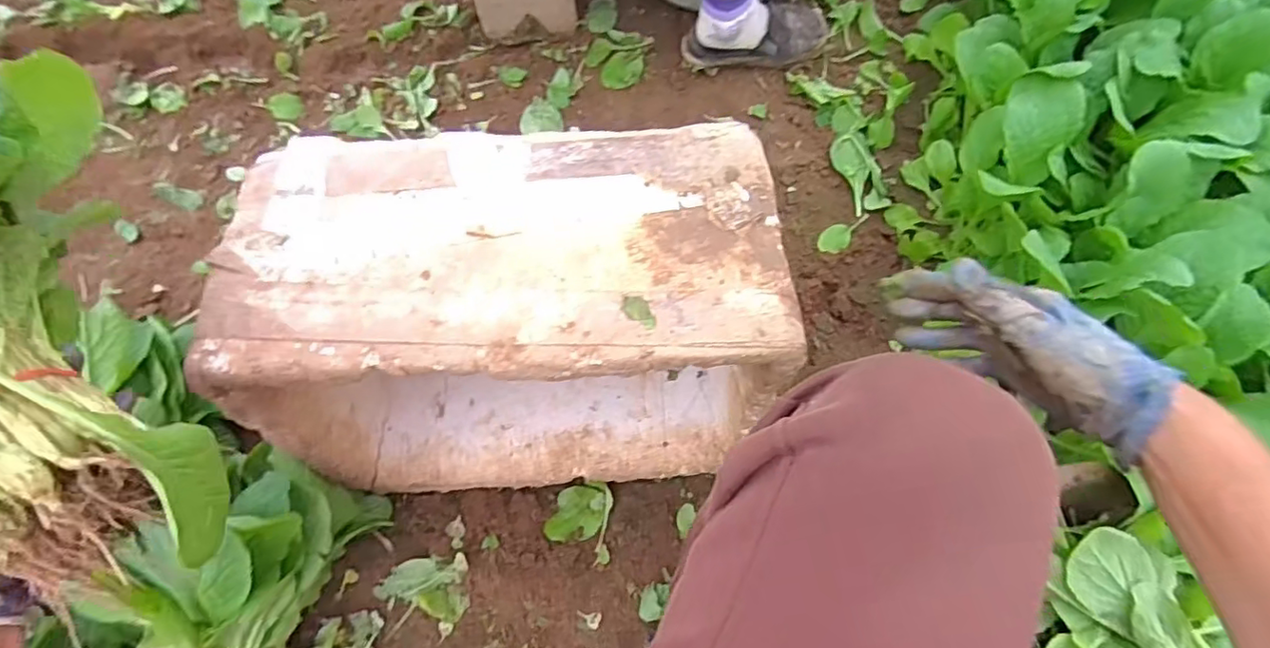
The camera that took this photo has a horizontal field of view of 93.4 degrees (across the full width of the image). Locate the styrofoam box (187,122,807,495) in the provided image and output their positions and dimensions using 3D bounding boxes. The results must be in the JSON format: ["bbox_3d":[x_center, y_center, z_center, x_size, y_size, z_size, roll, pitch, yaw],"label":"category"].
[{"bbox_3d":[-0.101,0.008,0.594,0.415,0.324,0.237,-3,66,-3],"label":"styrofoam box"}]

